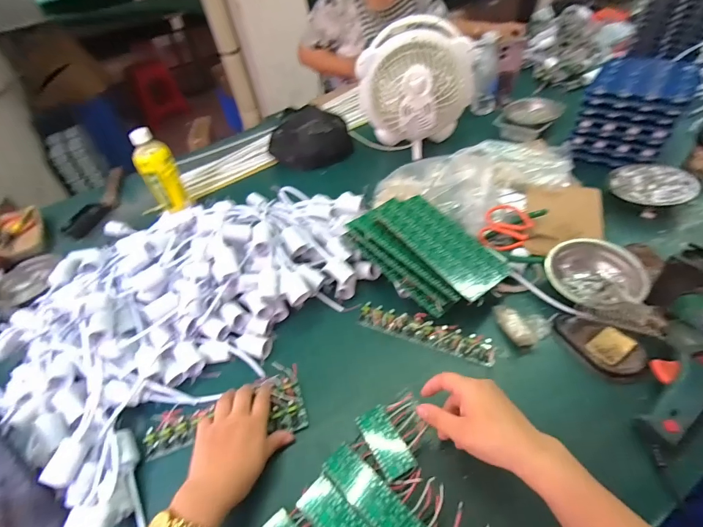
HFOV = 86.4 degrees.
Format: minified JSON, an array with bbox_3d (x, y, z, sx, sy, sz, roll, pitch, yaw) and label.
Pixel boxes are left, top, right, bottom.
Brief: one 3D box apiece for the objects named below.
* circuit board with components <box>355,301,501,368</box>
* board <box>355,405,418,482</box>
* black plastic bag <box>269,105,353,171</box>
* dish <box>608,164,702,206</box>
[{"bbox_3d":[0.106,0.099,0.550,0.201,0.026,0.039,14,50,24],"label":"circuit board with components"},{"bbox_3d":[0.039,0.209,0.443,0.037,0.007,0.081,-24,46,-13],"label":"board"},{"bbox_3d":[-0.113,-0.336,0.988,0.216,0.089,0.203,-14,44,-3],"label":"black plastic bag"},{"bbox_3d":[0.545,-0.137,0.689,0.131,0.040,0.122,4,46,15],"label":"dish"}]

